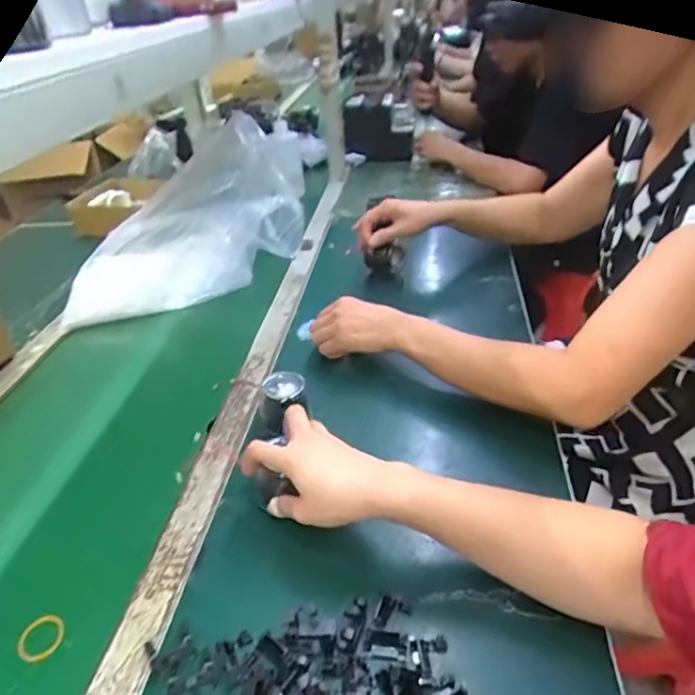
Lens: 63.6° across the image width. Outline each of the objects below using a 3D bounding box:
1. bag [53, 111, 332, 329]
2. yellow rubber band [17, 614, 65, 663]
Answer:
[{"bbox_3d":[-0.281,-0.220,0.930,0.386,0.248,0.135,-14,34,-13],"label":"bag"},{"bbox_3d":[-0.256,0.243,0.468,0.033,0.009,0.037,16,44,-7],"label":"yellow rubber band"}]

